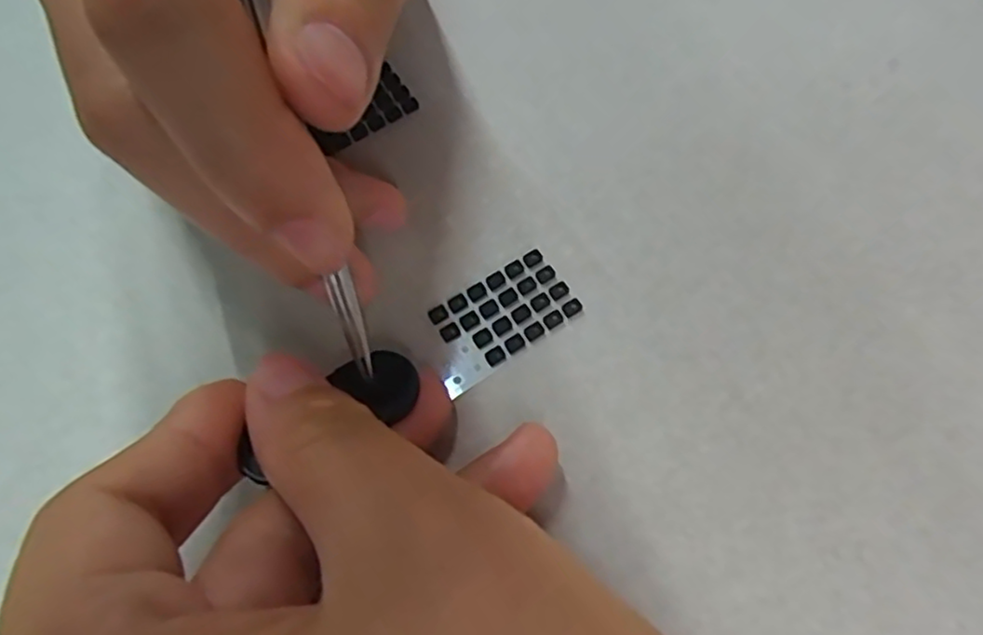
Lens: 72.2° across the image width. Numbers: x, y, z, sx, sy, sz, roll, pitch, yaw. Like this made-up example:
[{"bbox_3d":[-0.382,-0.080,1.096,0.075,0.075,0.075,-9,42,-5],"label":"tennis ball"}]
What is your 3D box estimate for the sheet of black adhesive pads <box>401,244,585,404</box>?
[{"bbox_3d":[0.000,-0.001,0.132,0.031,0.004,0.017,-33,68,-12],"label":"sheet of black adhesive pads"}]

